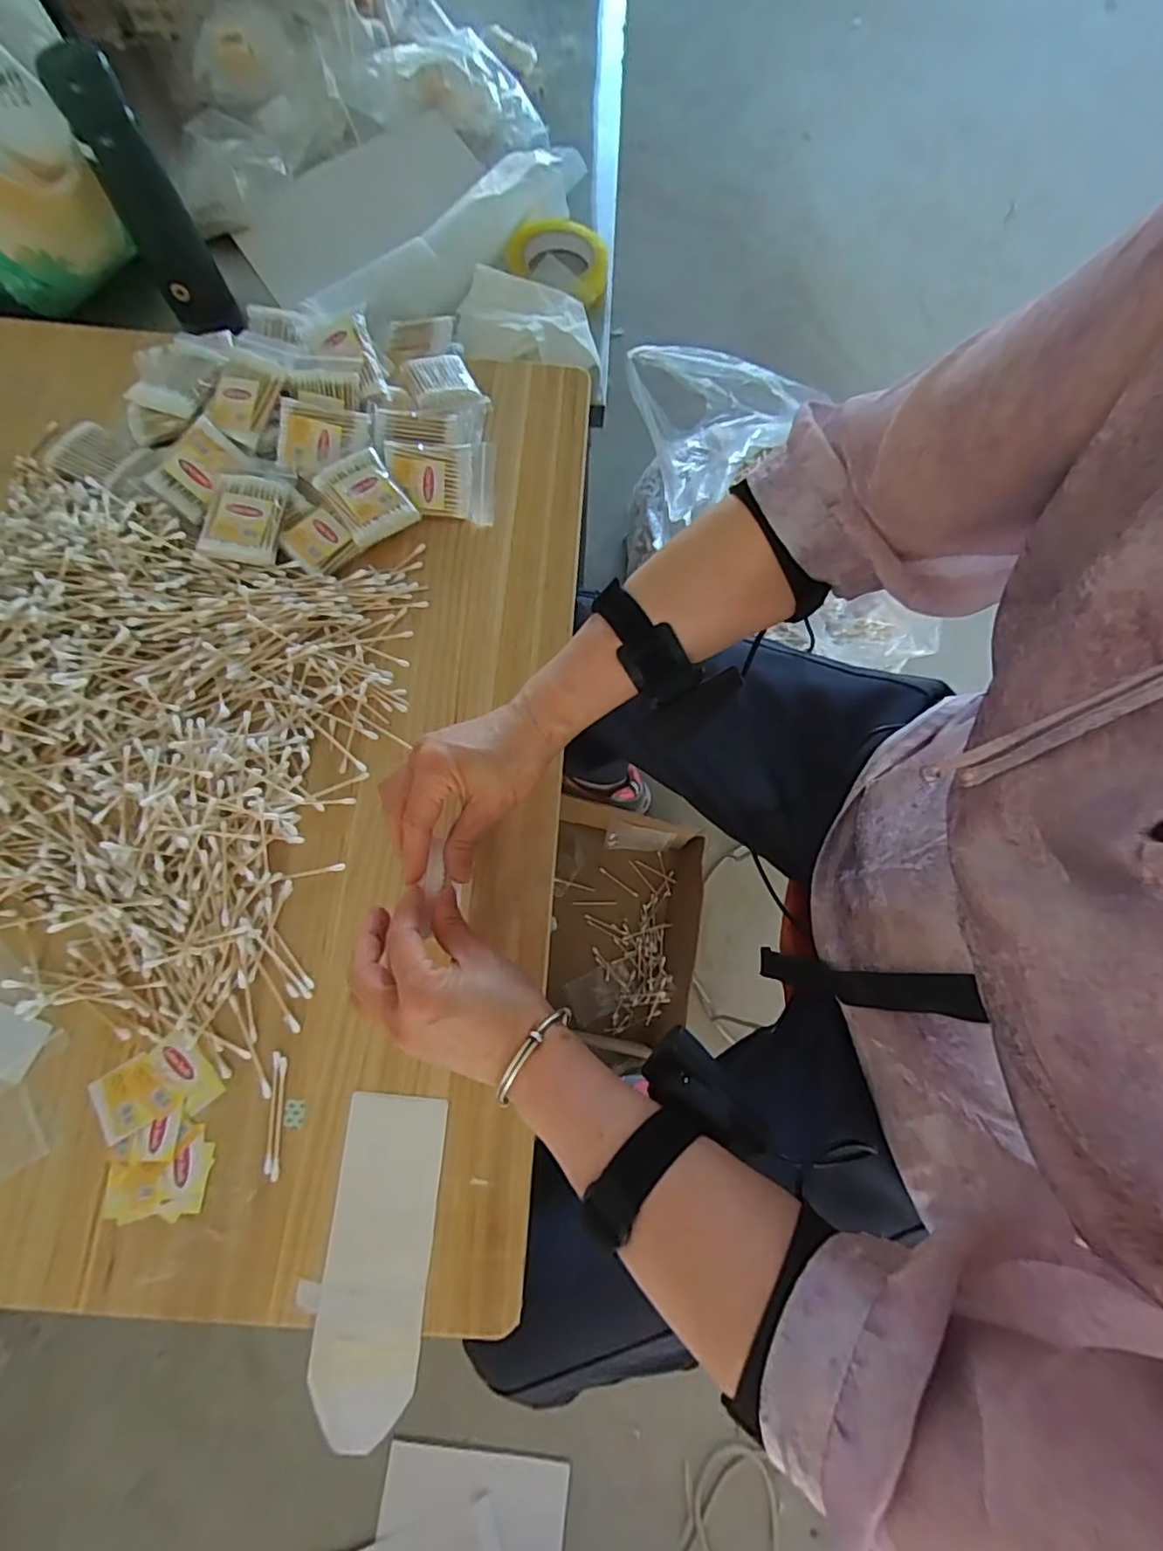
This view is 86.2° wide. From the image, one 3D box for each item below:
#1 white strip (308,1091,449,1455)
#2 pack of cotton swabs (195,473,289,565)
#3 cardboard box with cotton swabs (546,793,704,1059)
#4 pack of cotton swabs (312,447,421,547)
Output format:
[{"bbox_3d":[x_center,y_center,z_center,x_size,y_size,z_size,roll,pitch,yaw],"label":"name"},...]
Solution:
[{"bbox_3d":[-0.129,0.307,0.395,0.065,0.004,0.185,3,72,1],"label":"white strip"},{"bbox_3d":[-0.277,-0.215,0.513,0.054,0.017,0.074,5,73,1],"label":"pack of cotton swabs"},{"bbox_3d":[0.063,0.218,0.913,0.226,0.083,0.334,6,73,1],"label":"cardboard box with cotton swabs"},{"bbox_3d":[-0.183,-0.236,0.526,0.056,0.021,0.071,-35,76,-10],"label":"pack of cotton swabs"}]

